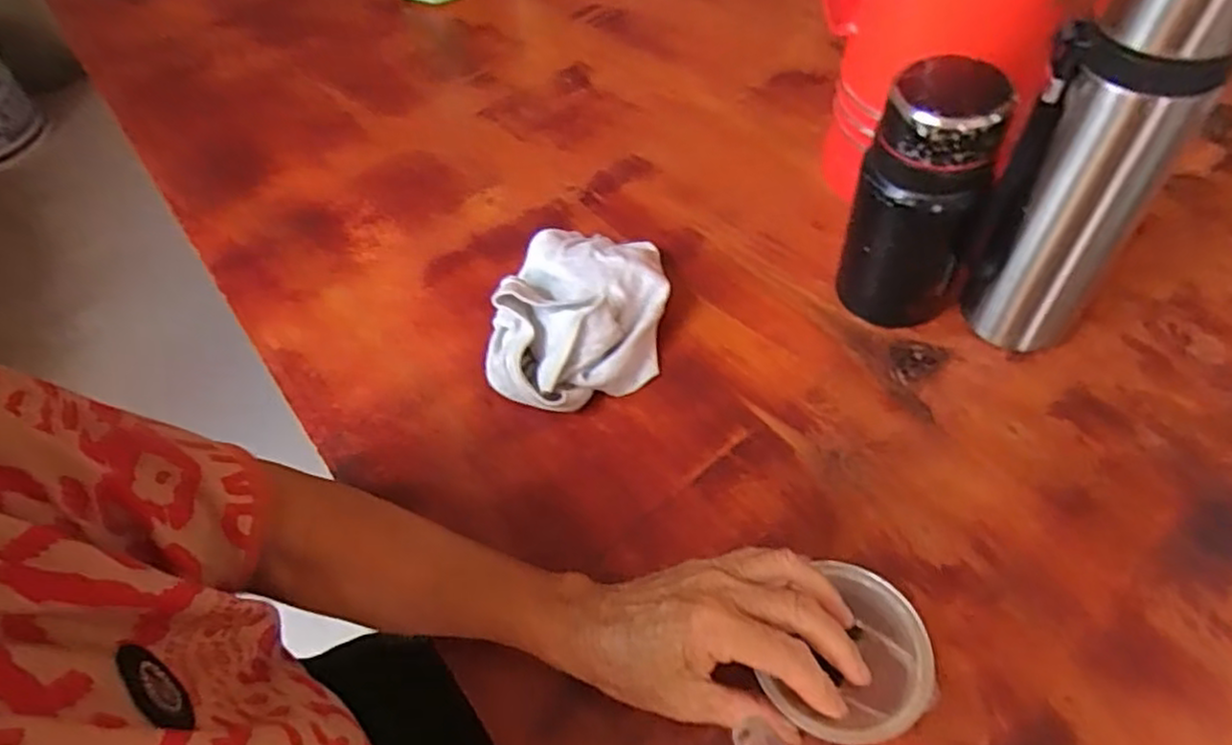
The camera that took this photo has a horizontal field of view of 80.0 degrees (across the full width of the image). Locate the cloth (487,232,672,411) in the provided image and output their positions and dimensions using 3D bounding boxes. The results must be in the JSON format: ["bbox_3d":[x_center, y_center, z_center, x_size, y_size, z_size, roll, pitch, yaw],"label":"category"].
[{"bbox_3d":[-0.024,-0.042,0.490,0.110,0.051,0.142,9,56,13],"label":"cloth"}]

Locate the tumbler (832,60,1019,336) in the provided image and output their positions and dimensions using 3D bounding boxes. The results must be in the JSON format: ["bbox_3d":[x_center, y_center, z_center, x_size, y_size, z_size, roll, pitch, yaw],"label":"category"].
[{"bbox_3d":[0.182,-0.099,0.442,0.071,0.159,0.056,16,58,17],"label":"tumbler"}]

